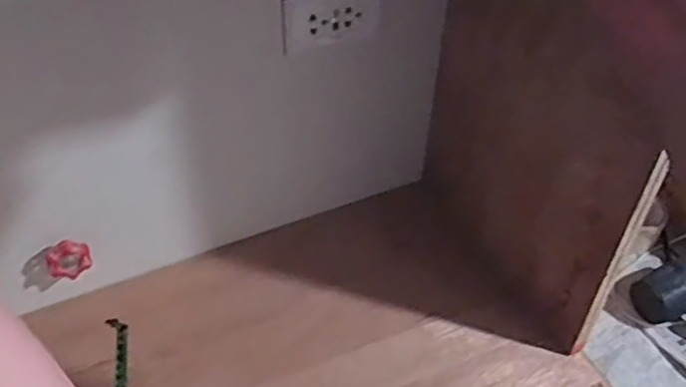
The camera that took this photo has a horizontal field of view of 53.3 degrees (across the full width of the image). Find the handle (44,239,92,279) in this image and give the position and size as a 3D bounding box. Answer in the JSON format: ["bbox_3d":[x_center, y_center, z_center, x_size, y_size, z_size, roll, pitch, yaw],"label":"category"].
[{"bbox_3d":[-0.311,0.075,0.778,0.046,0.046,0.013,-28,28,-27],"label":"handle"}]

